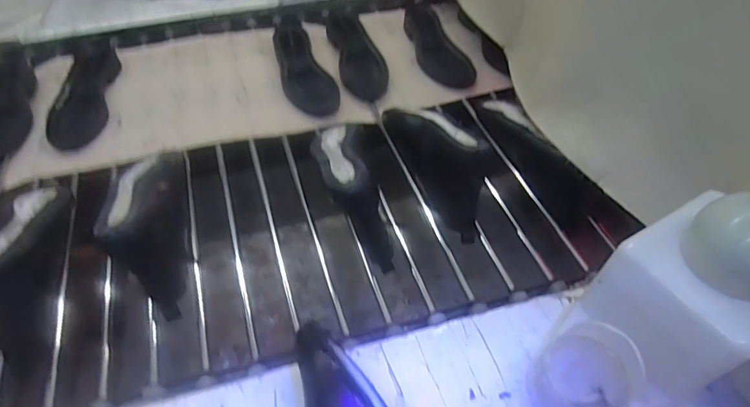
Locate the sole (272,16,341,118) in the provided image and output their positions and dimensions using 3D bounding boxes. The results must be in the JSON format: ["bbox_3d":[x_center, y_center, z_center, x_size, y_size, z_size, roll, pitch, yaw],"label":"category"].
[{"bbox_3d":[-0.143,-0.276,0.901,0.096,0.037,0.278,-14,52,-12],"label":"sole"}]

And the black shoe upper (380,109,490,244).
[{"bbox_3d":[0.097,-0.087,0.709,0.074,0.105,0.273,-18,53,-15],"label":"black shoe upper"}]

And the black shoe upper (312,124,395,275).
[{"bbox_3d":[-0.040,-0.037,0.662,0.081,0.108,0.260,-10,51,-8],"label":"black shoe upper"}]

